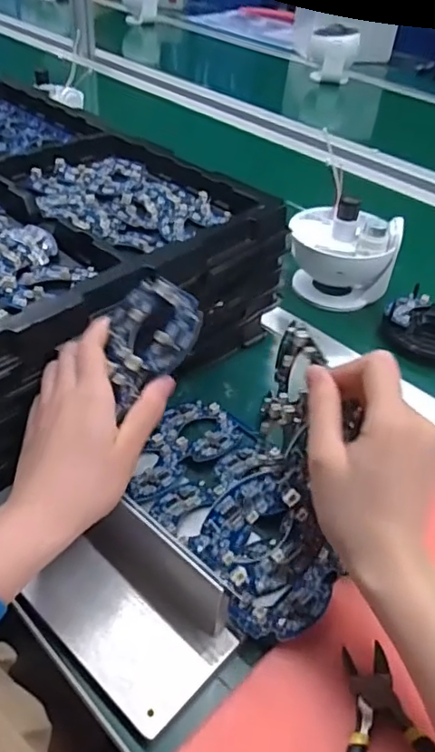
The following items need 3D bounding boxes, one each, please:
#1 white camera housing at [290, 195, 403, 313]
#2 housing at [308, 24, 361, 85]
[{"bbox_3d":[0.143,-0.139,0.663,0.120,0.126,0.098,15,42,10],"label":"white camera housing"},{"bbox_3d":[0.273,-0.785,1.406,0.116,0.111,0.102,11,42,7],"label":"housing"}]

